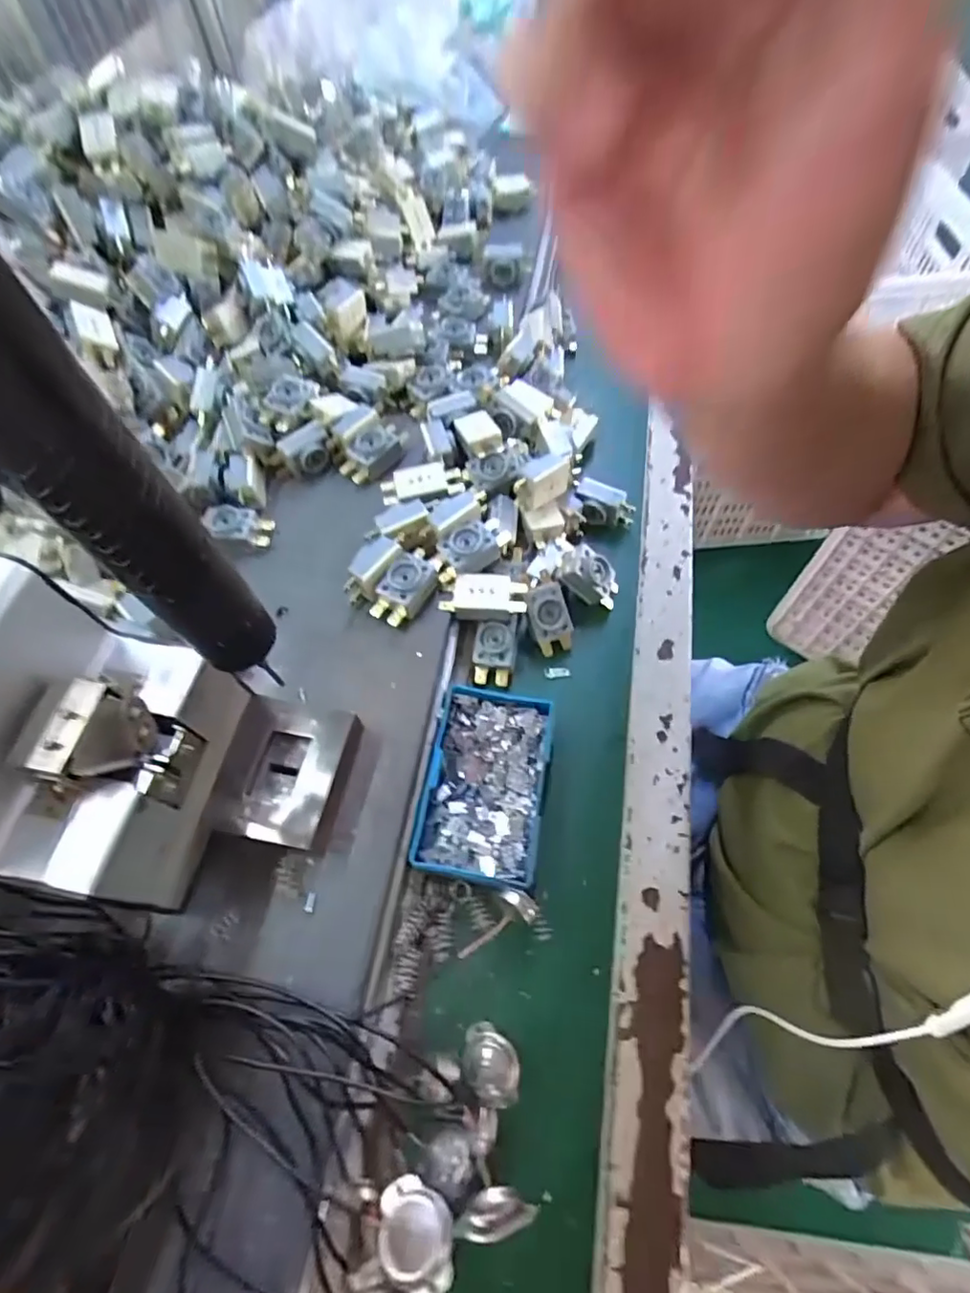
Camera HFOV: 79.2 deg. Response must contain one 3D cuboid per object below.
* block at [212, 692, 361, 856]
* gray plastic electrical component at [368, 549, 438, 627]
[{"bbox_3d":[-0.111,0.073,0.342,0.067,0.029,0.082,9,60,8],"label":"block"},{"bbox_3d":[-0.052,-0.042,0.407,0.029,0.024,0.057,26,64,17],"label":"gray plastic electrical component"}]

